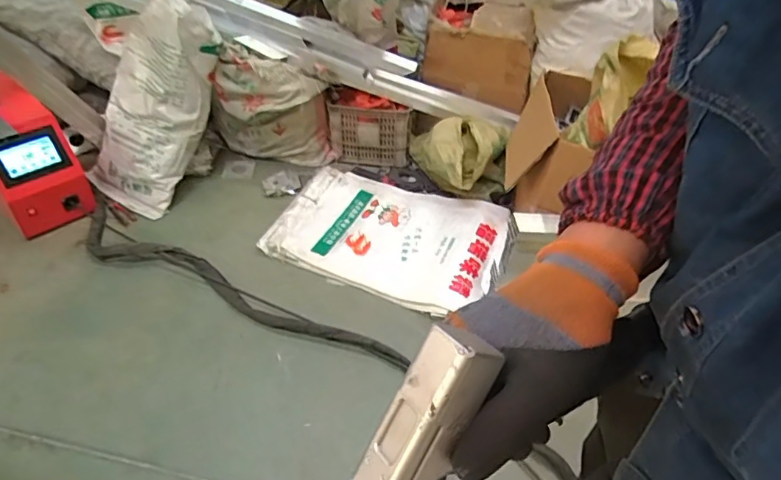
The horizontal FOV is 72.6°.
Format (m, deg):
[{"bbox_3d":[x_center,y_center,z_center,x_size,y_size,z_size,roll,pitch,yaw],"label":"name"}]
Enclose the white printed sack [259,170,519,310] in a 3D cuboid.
[{"bbox_3d":[0.007,-0.028,1.875,0.783,0.070,0.535,16,46,13],"label":"white printed sack"}]

